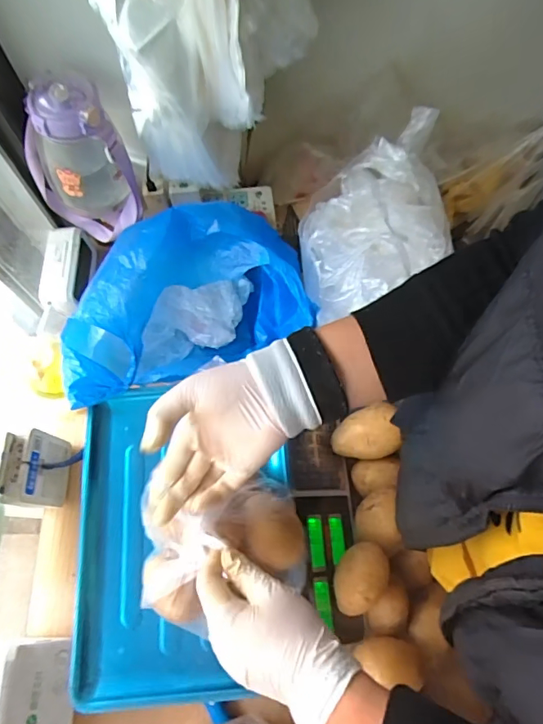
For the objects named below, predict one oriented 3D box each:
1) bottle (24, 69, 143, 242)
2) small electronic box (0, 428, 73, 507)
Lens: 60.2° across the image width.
[{"bbox_3d":[-0.262,-0.265,0.648,0.128,0.209,0.106,-30,72,-11],"label":"bottle"},{"bbox_3d":[-0.299,0.140,0.606,0.047,0.109,0.096,3,69,2],"label":"small electronic box"}]

